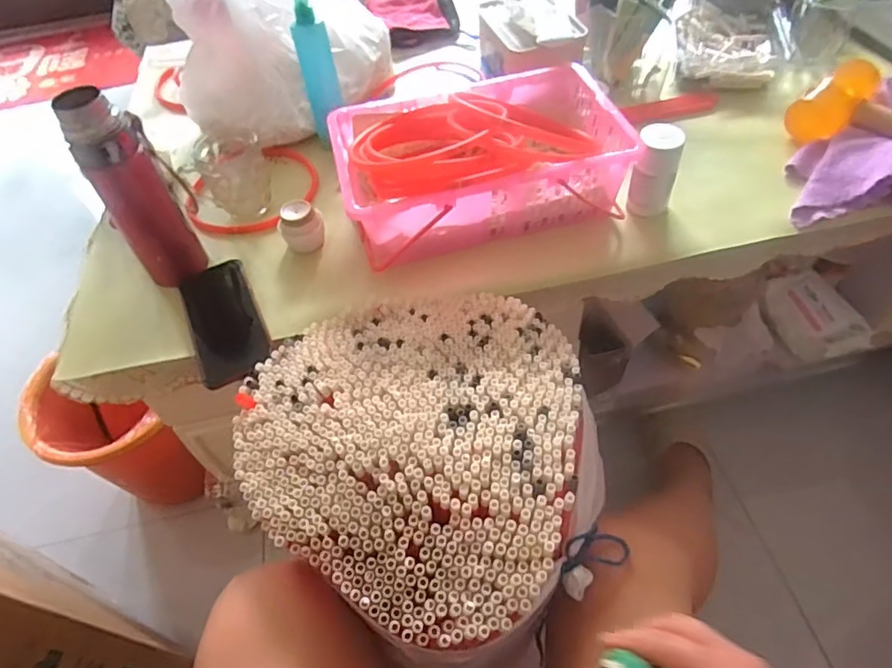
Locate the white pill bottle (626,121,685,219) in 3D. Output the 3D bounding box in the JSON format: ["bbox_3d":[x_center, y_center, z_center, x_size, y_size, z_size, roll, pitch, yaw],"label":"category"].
[{"bbox_3d":[0.240,-0.184,0.653,0.050,0.101,0.047,10,54,12],"label":"white pill bottle"}]

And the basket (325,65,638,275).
[{"bbox_3d":[0.035,-0.209,0.674,0.323,0.115,0.213,-14,53,-7],"label":"basket"}]

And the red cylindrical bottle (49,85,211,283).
[{"bbox_3d":[-0.313,-0.140,0.575,0.065,0.199,0.058,-30,56,-18],"label":"red cylindrical bottle"}]

